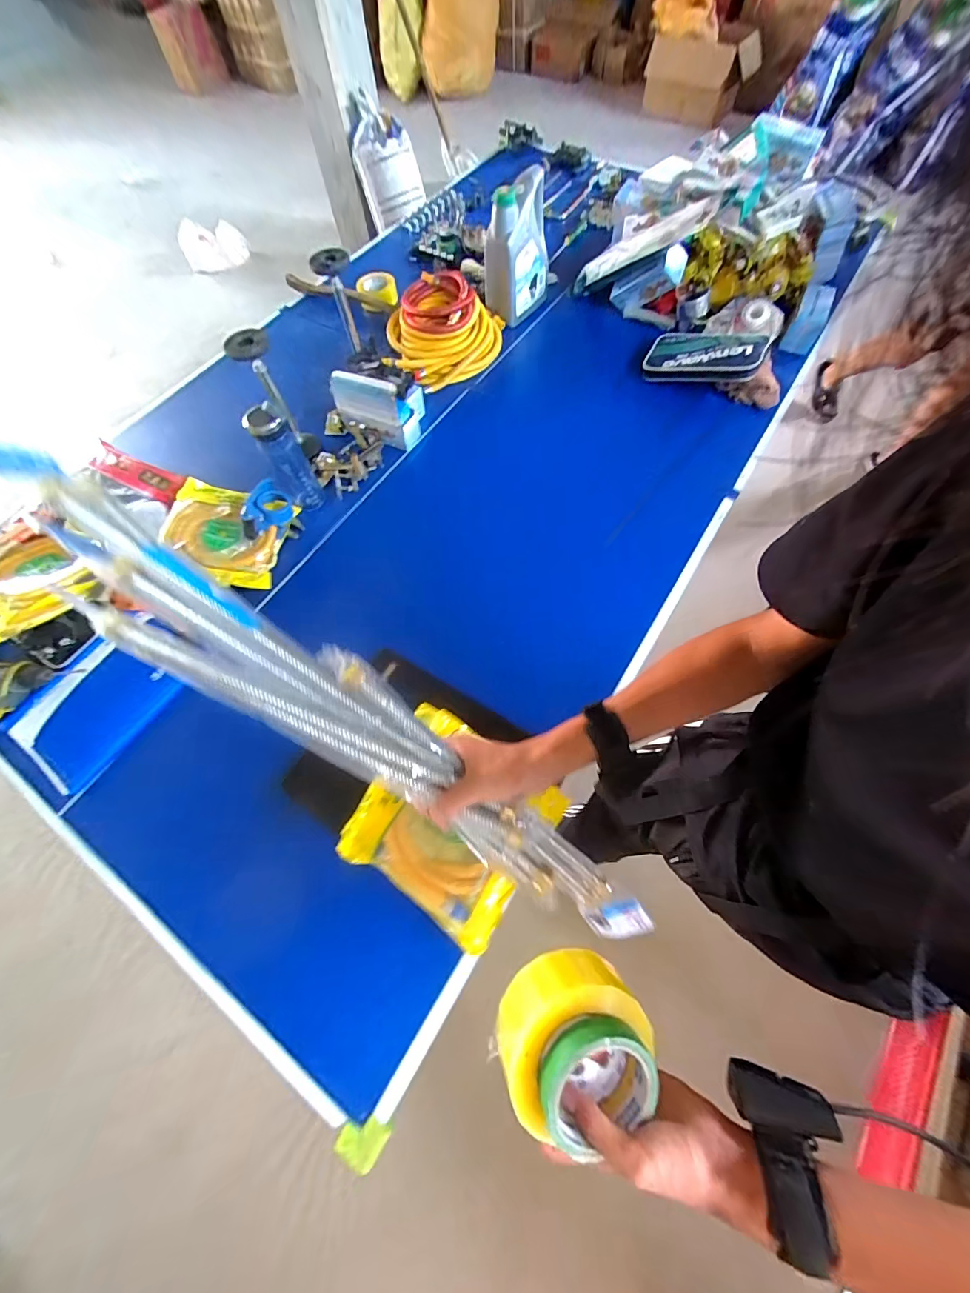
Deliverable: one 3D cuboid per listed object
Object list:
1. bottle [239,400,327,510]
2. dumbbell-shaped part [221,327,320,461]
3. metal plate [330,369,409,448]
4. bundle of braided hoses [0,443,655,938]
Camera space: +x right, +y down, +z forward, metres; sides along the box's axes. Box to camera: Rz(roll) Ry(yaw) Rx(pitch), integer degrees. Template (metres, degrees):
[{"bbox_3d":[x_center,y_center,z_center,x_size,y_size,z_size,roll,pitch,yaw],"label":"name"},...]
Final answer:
[{"bbox_3d":[-0.438,-0.414,0.916,0.086,0.228,0.077,-28,69,-9],"label":"bottle"},{"bbox_3d":[-0.486,-0.571,0.985,0.090,0.285,0.094,-31,69,-10],"label":"dumbbell-shaped part"},{"bbox_3d":[-0.288,-0.578,1.017,0.184,0.144,0.046,18,69,10],"label":"metal plate"},{"bbox_3d":[-0.111,0.094,0.410,0.794,0.103,0.100,39,72,-10],"label":"bundle of braided hoses"}]

